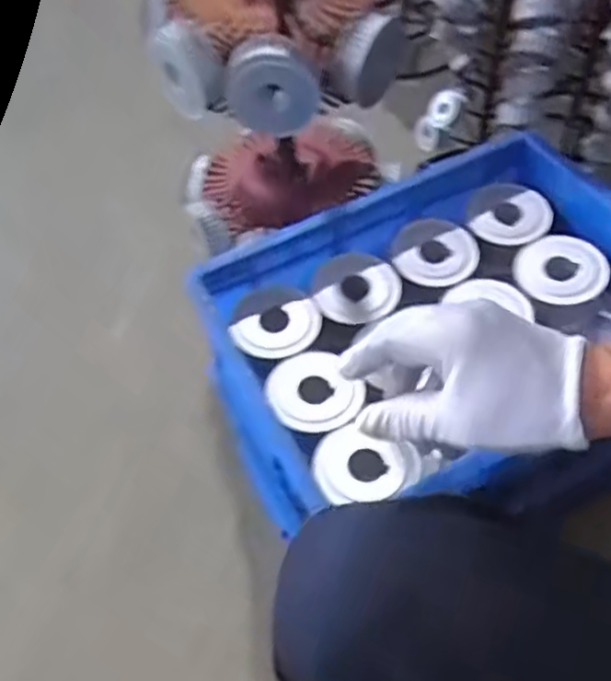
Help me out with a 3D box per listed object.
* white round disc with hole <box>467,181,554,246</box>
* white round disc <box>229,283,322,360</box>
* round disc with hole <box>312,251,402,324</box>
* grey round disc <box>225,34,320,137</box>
[{"bbox_3d":[0.210,-0.130,0.732,0.083,0.017,0.063,9,73,12],"label":"white round disc with hole"},{"bbox_3d":[-0.028,-0.017,0.670,0.083,0.019,0.075,-9,52,-2],"label":"white round disc"},{"bbox_3d":[0.051,-0.052,0.690,0.081,0.027,0.070,-36,57,-21],"label":"round disc with hole"},{"bbox_3d":[-0.032,-0.252,0.721,0.094,0.098,0.038,-4,52,2],"label":"grey round disc"}]

